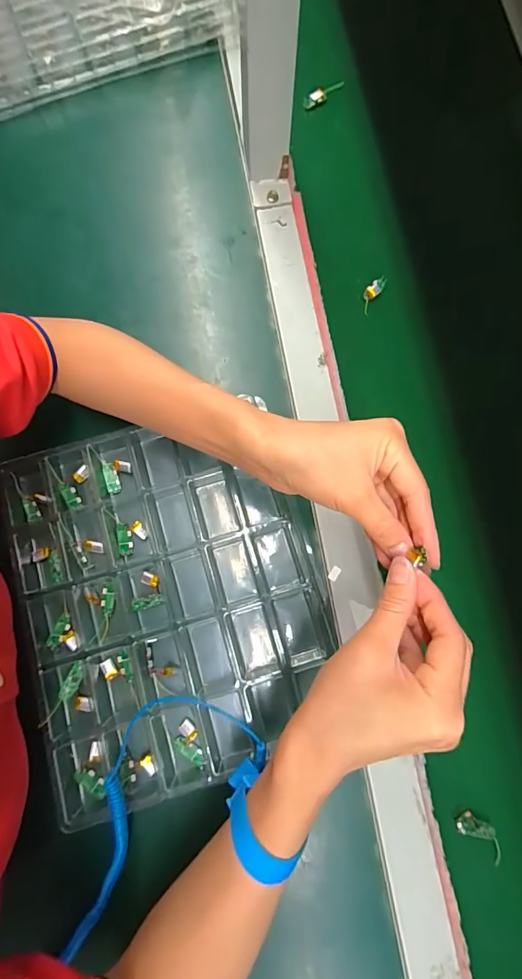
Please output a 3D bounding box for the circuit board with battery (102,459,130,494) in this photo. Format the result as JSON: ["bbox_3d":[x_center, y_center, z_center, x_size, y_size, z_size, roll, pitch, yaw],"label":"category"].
[{"bbox_3d":[-0.129,-0.012,0.387,0.027,0.011,0.028,-9,79,-1],"label":"circuit board with battery"}]

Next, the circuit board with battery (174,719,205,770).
[{"bbox_3d":[-0.059,0.206,0.348,0.019,0.005,0.036,-14,80,-2],"label":"circuit board with battery"}]

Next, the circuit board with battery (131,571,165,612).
[{"bbox_3d":[-0.098,0.086,0.367,0.025,0.006,0.030,-17,80,-2],"label":"circuit board with battery"}]

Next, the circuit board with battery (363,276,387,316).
[{"bbox_3d":[0.114,-0.202,0.445,0.014,0.010,0.043,32,81,6],"label":"circuit board with battery"}]

